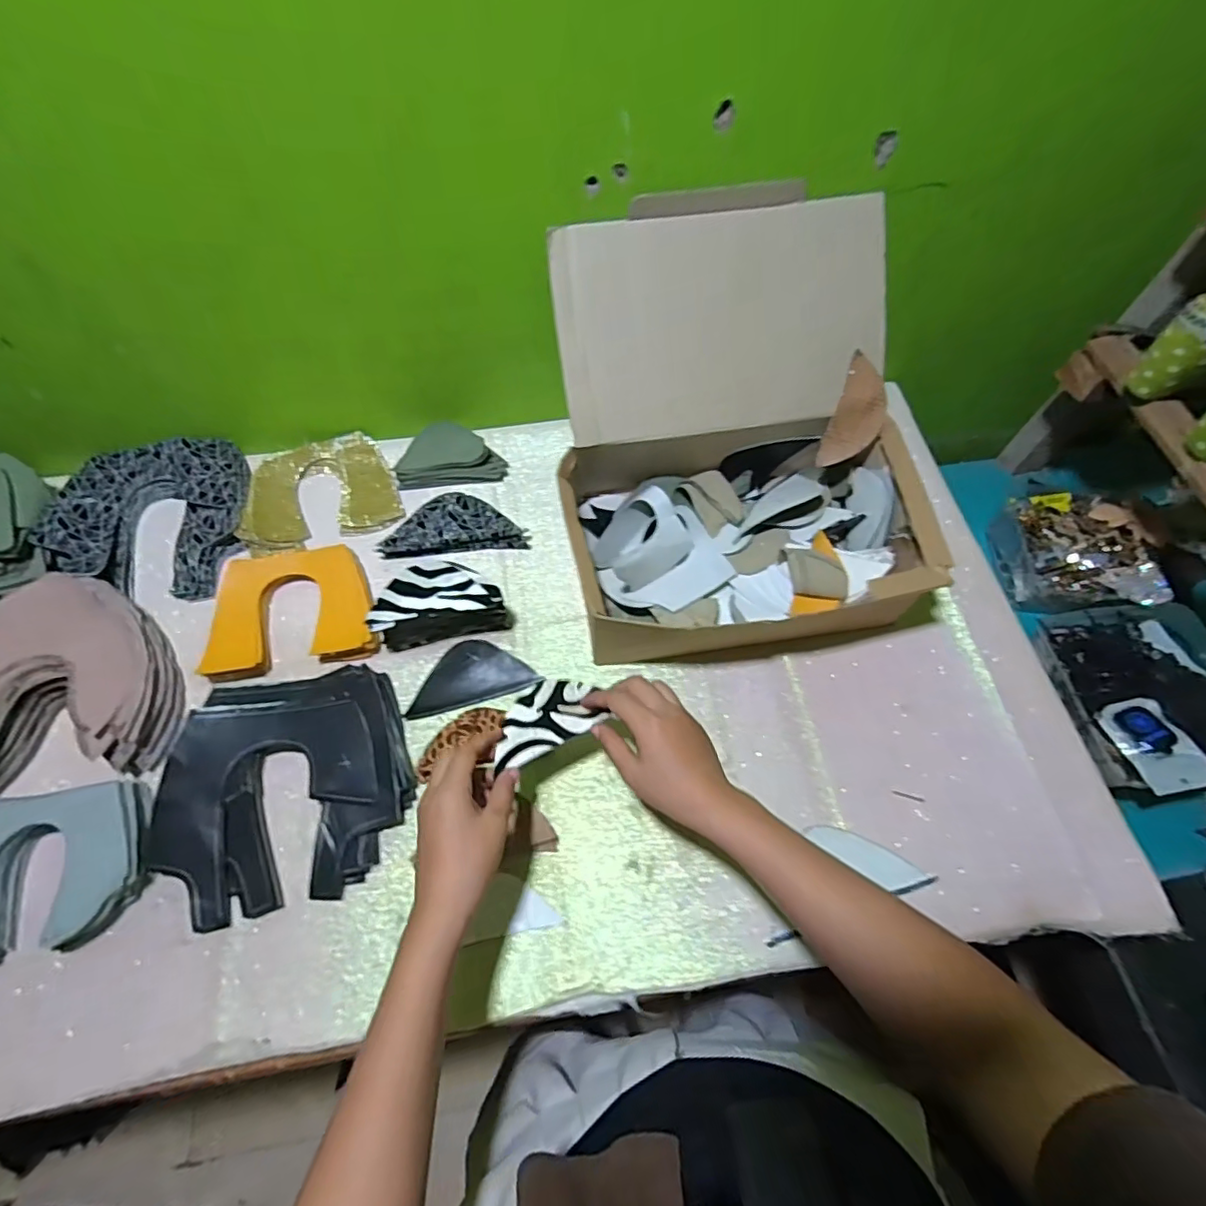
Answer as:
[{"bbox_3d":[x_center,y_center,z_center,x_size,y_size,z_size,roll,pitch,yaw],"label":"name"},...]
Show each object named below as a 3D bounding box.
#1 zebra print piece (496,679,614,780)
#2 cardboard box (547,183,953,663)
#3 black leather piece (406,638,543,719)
[{"bbox_3d":[-0.049,0.094,0.478,0.095,0.010,0.053,-24,67,-11],"label":"zebra print piece"},{"bbox_3d":[0.128,-0.150,0.561,0.321,0.237,0.342,-6,63,-5],"label":"cardboard box"},{"bbox_3d":[-0.132,0.070,0.581,0.123,0.015,0.061,-15,64,-9],"label":"black leather piece"}]

